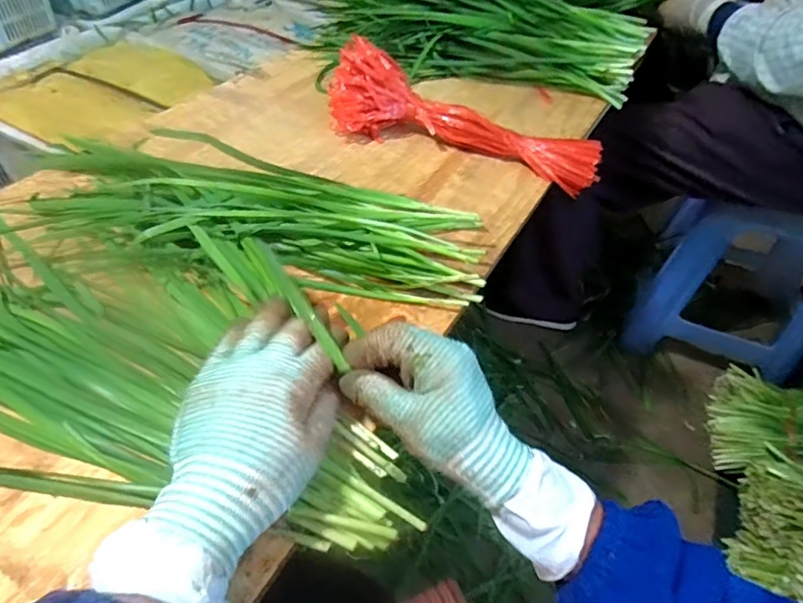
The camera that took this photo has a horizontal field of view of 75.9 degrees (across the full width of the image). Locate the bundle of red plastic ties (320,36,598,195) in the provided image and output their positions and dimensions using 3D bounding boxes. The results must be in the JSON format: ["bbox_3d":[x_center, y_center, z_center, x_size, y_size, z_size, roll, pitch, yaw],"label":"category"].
[{"bbox_3d":[0.064,-0.202,0.573,0.311,0.081,0.078,22,49,15],"label":"bundle of red plastic ties"}]

